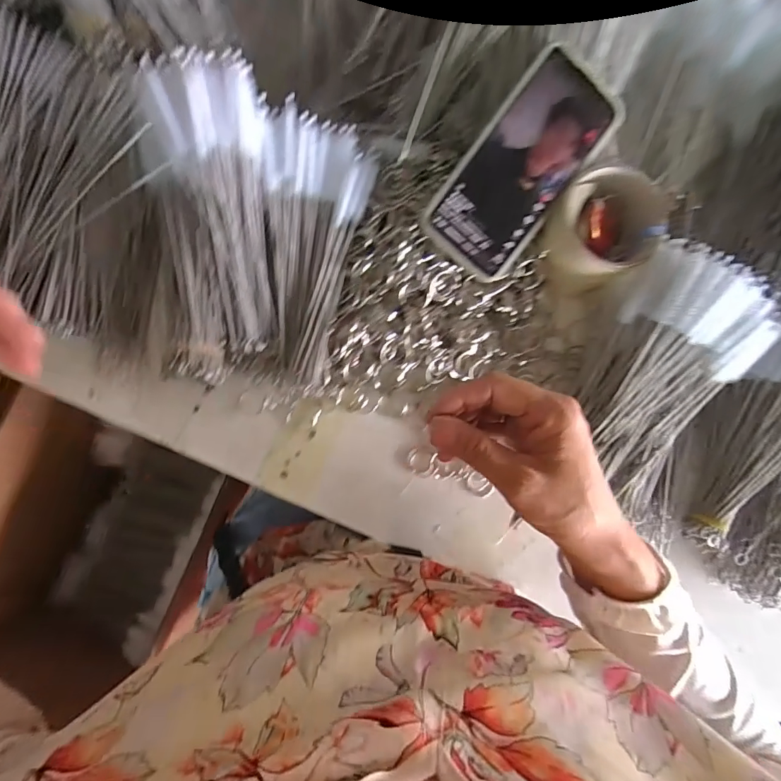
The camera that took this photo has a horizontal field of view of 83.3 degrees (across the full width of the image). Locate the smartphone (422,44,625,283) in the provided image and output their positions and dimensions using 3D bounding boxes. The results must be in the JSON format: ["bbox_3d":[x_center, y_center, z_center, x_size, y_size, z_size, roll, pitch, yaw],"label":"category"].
[{"bbox_3d":[0.102,-0.170,0.336,0.079,0.008,0.165,37,97,-14],"label":"smartphone"}]

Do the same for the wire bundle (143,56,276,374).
[{"bbox_3d":[-0.132,-0.118,0.328,0.083,0.043,0.222,2,106,-3],"label":"wire bundle"}]

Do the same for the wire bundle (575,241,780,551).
[{"bbox_3d":[0.218,0.005,0.358,0.111,0.025,0.224,20,111,8],"label":"wire bundle"}]

